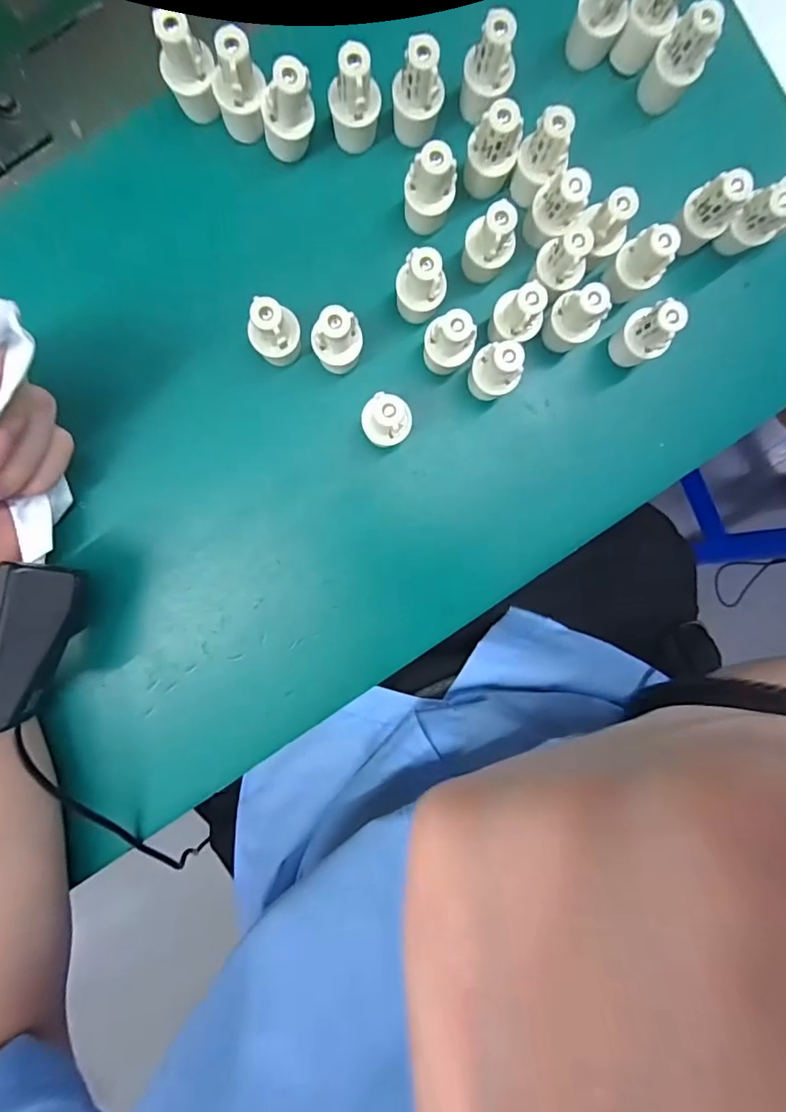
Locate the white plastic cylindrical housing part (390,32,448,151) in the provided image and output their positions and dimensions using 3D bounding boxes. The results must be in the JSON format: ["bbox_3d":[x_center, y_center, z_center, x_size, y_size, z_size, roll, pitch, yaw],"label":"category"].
[{"bbox_3d":[0.011,-0.215,0.241,0.019,0.041,0.018,0,94,-4],"label":"white plastic cylindrical housing part"}]

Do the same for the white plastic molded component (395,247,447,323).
[{"bbox_3d":[0.013,-0.126,0.247,0.021,0.042,0.021,-4,94,-3],"label":"white plastic molded component"}]

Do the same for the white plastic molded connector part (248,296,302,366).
[{"bbox_3d":[-0.054,-0.104,0.244,0.020,0.041,0.019,-2,94,-3],"label":"white plastic molded connector part"}]

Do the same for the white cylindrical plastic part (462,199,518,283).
[{"bbox_3d":[0.045,-0.148,0.247,0.018,0.042,0.018,0,94,-4],"label":"white cylindrical plastic part"}]

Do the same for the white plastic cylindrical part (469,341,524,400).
[{"bbox_3d":[0.048,-0.088,0.251,0.023,0.043,0.019,41,91,-5],"label":"white plastic cylindrical part"}]

